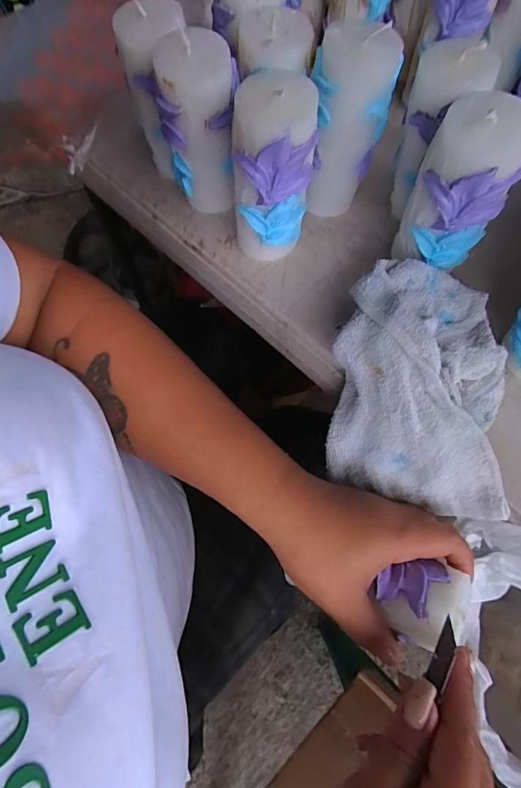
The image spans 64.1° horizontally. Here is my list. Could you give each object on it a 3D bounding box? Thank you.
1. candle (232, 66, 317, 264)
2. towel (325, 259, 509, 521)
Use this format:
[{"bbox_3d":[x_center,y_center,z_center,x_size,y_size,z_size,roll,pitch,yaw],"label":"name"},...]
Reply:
[{"bbox_3d":[0.006,-0.140,0.276,0.054,0.116,0.046,1,66,3],"label":"candle"},{"bbox_3d":[0.099,-0.004,0.268,0.099,0.087,0.141,6,67,5],"label":"towel"}]

